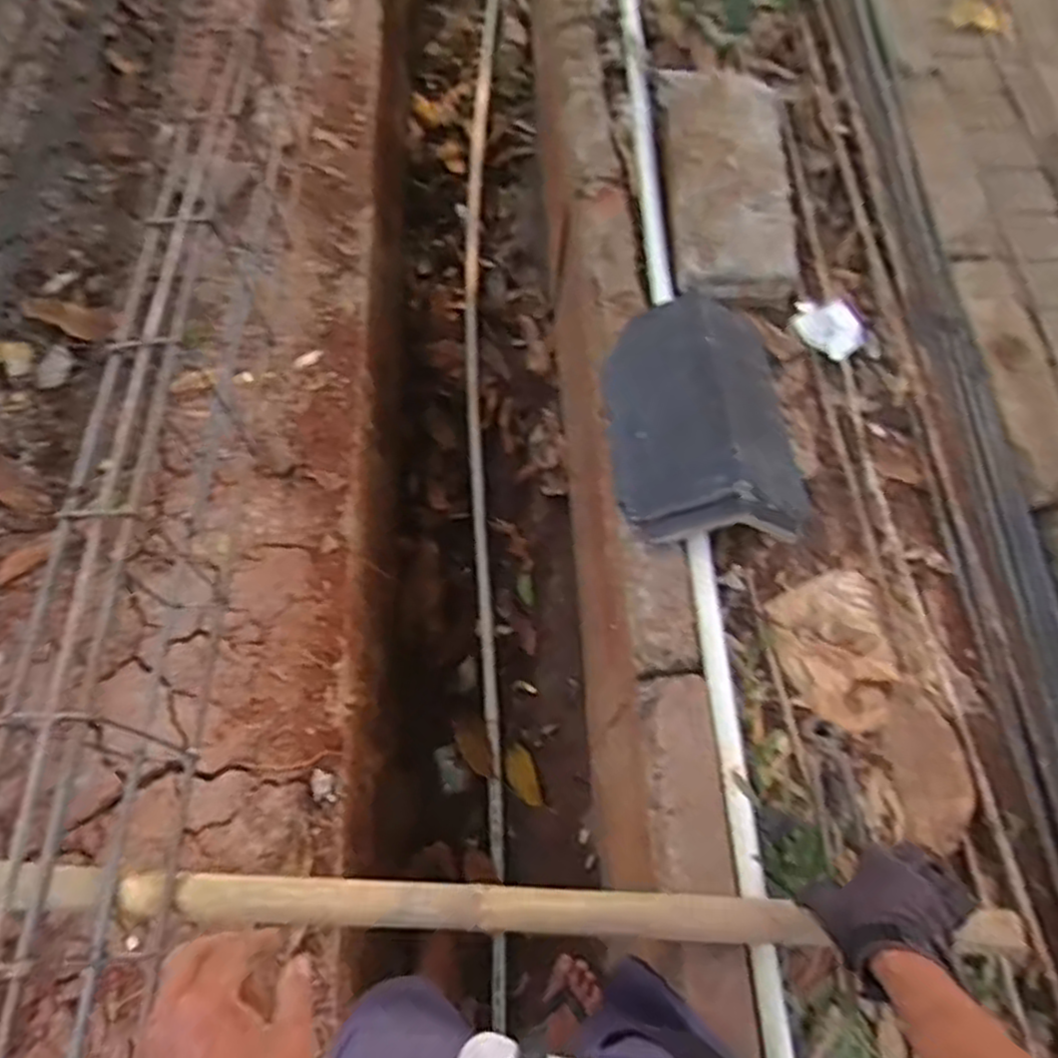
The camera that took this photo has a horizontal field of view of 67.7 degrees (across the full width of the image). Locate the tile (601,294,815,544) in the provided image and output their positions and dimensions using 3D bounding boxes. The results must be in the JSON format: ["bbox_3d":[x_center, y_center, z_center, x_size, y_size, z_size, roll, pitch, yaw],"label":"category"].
[{"bbox_3d":[0.231,-0.152,1.020,0.265,0.130,0.342,-10,67,-7],"label":"tile"}]

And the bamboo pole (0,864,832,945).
[{"bbox_3d":[-0.250,0.368,0.787,1.027,0.037,0.042,1,66,4],"label":"bamboo pole"}]

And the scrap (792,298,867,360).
[{"bbox_3d":[0.463,-0.307,1.211,0.112,0.026,0.098,-11,67,-7],"label":"scrap"}]

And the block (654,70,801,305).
[{"bbox_3d":[0.304,-0.548,1.204,0.186,0.085,0.417,-1,66,-3],"label":"block"}]

